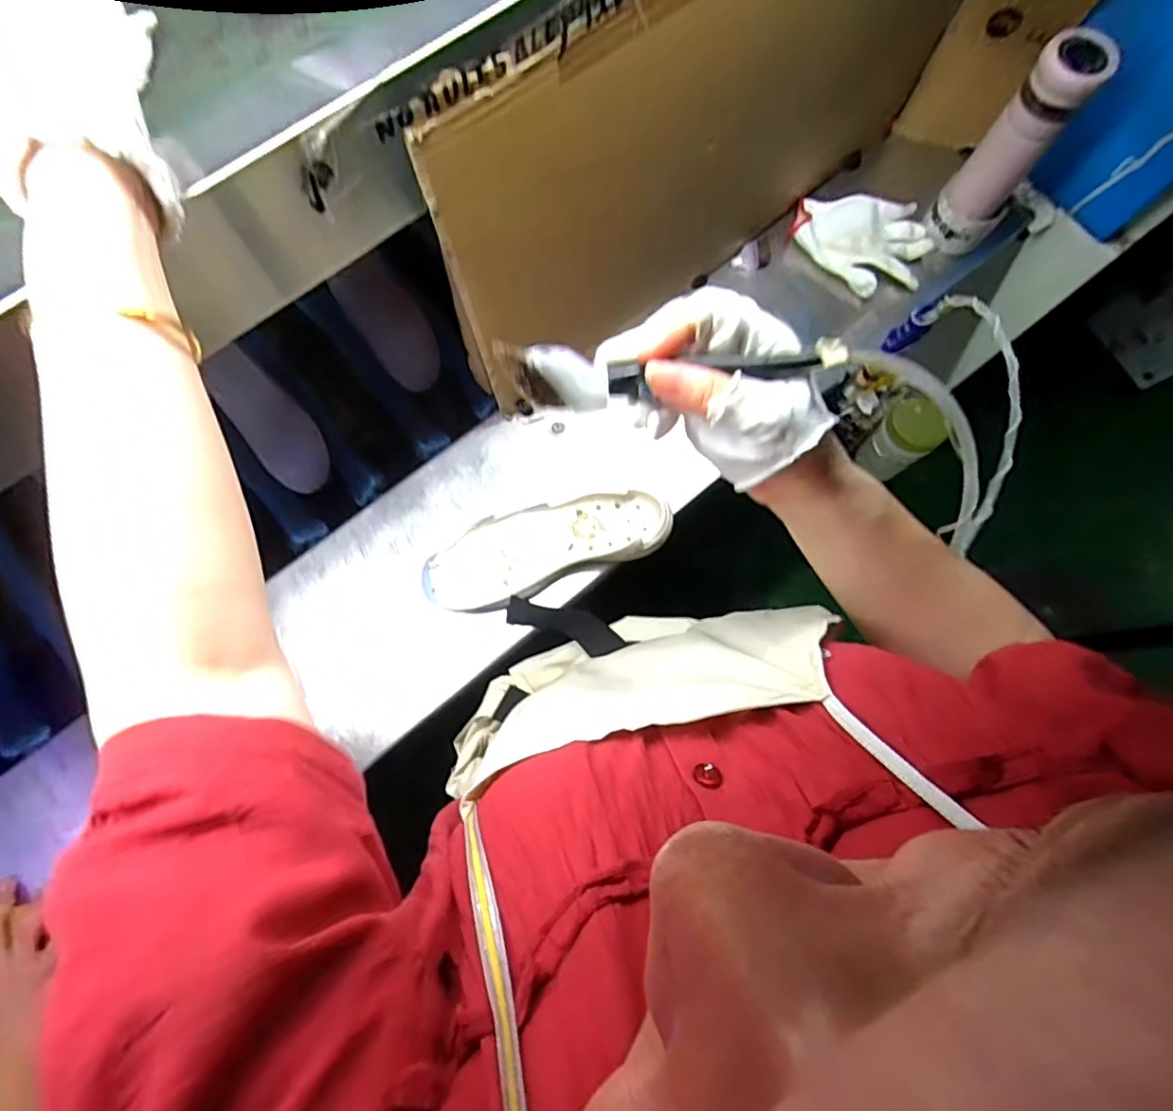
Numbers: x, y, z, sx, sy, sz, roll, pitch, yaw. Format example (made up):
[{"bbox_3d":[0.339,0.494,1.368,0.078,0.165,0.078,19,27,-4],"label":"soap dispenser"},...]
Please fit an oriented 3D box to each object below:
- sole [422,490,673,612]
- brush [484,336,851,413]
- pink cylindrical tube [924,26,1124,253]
[{"bbox_3d":[-0.045,-0.012,0.665,0.269,0.029,0.091,-19,79,-7],"label":"sole"},{"bbox_3d":[0.040,-0.087,0.291,0.160,0.034,0.009,0,43,4],"label":"brush"},{"bbox_3d":[0.475,-0.446,0.673,0.076,0.226,0.058,40,78,6],"label":"pink cylindrical tube"}]

